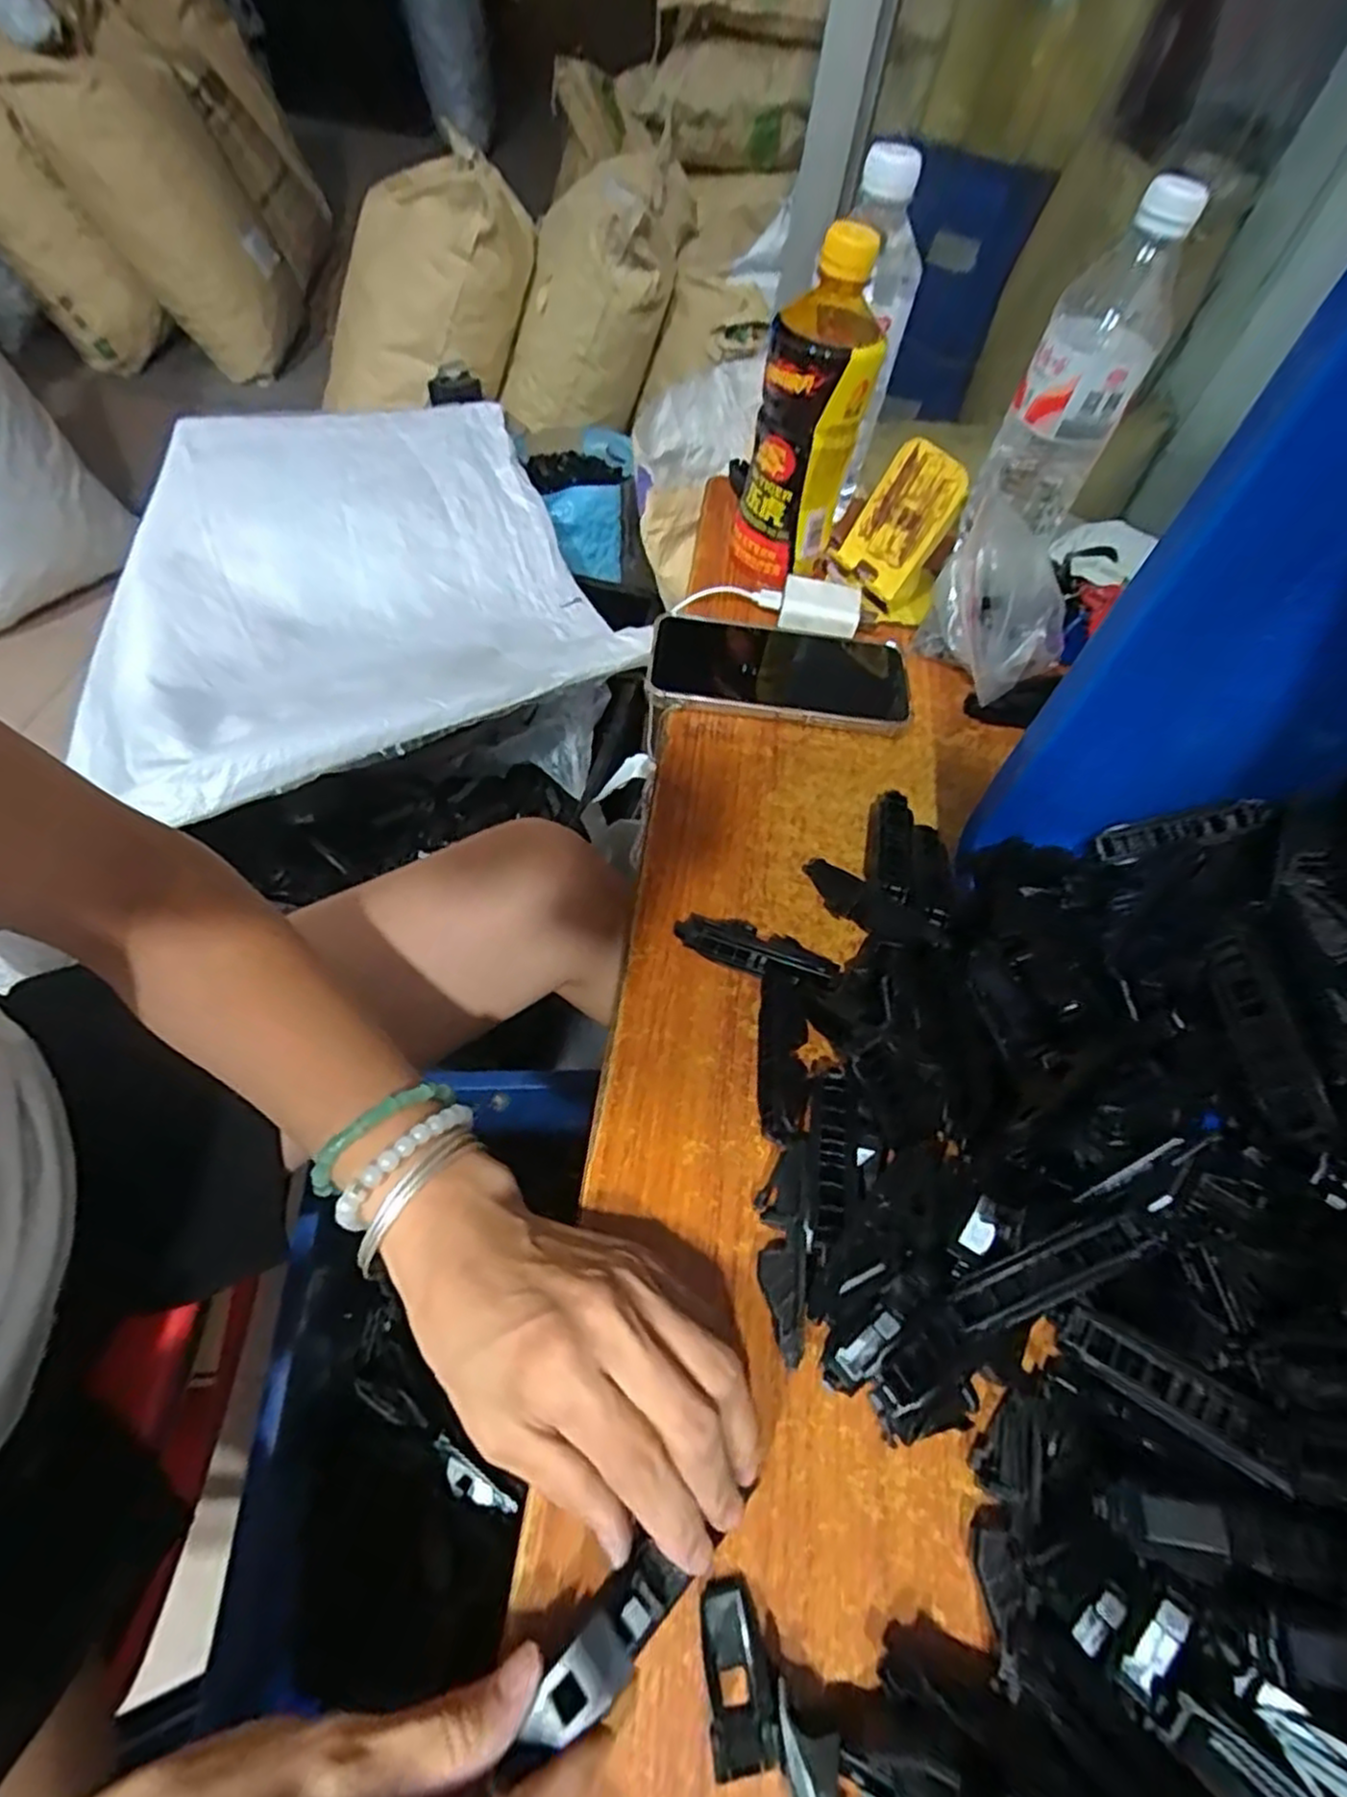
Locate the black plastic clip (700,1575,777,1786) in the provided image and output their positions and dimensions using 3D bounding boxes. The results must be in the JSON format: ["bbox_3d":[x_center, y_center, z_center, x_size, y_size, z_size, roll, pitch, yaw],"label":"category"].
[{"bbox_3d":[0.019,0.236,0.225,0.018,0.007,0.043,-2,57,-9],"label":"black plastic clip"}]

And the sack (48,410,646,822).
[{"bbox_3d":[-0.303,-0.328,0.777,0.444,0.153,0.485,-10,58,-14],"label":"sack"}]

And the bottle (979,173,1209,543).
[{"bbox_3d":[0.265,-0.336,0.483,0.070,0.188,0.078,23,57,8],"label":"bottle"}]

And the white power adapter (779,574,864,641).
[{"bbox_3d":[0.101,-0.201,0.503,0.053,0.019,0.041,8,56,3],"label":"white power adapter"}]

